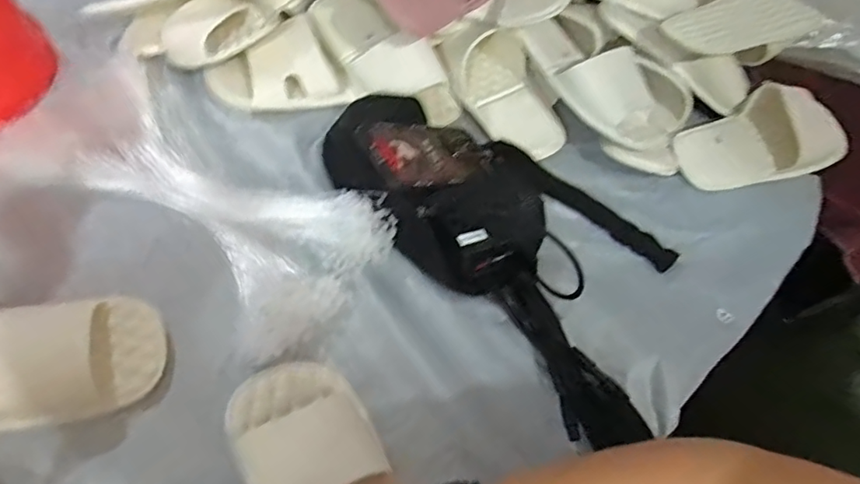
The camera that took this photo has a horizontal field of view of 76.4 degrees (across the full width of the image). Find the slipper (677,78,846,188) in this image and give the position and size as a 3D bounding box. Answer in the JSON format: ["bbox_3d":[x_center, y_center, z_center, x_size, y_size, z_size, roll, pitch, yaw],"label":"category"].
[{"bbox_3d":[0.390,-0.122,0.620,0.233,0.060,0.098,-15,56,-15],"label":"slipper"}]

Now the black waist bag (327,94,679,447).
[{"bbox_3d":[0.080,-0.035,0.504,0.219,0.074,0.412,-35,64,-26],"label":"black waist bag"}]

